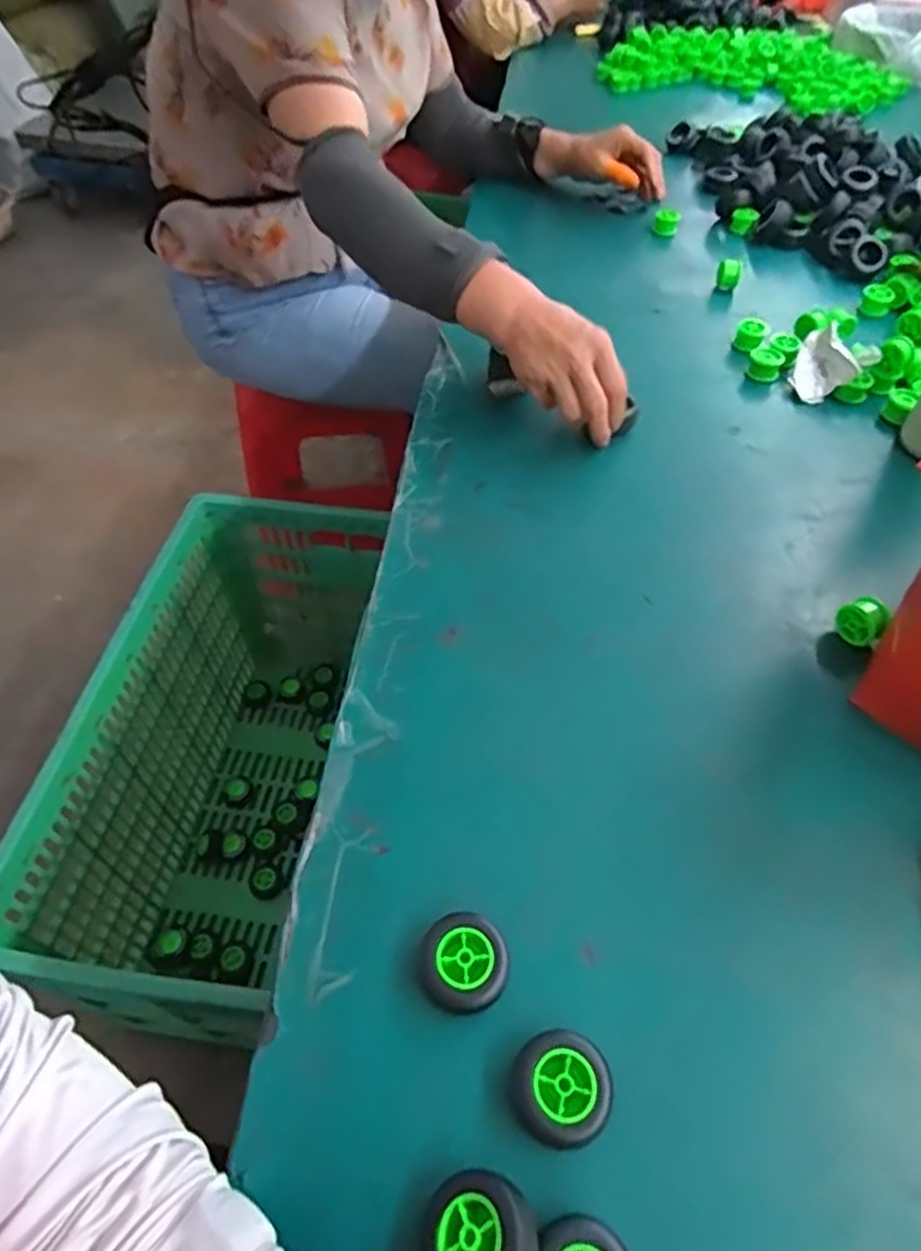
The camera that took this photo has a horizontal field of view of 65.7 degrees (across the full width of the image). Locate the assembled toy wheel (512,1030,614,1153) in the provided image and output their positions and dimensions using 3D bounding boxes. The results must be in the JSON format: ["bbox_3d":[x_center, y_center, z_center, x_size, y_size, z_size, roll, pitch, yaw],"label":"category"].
[{"bbox_3d":[0.051,0.236,0.364,0.048,0.022,0.048,0,51,0],"label":"assembled toy wheel"}]

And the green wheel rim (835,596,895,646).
[{"bbox_3d":[0.304,-0.004,0.539,0.029,0.031,0.028,-21,55,-18],"label":"green wheel rim"}]

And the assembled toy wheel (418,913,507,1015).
[{"bbox_3d":[0.002,0.190,0.399,0.048,0.028,0.048,0,51,0],"label":"assembled toy wheel"}]

